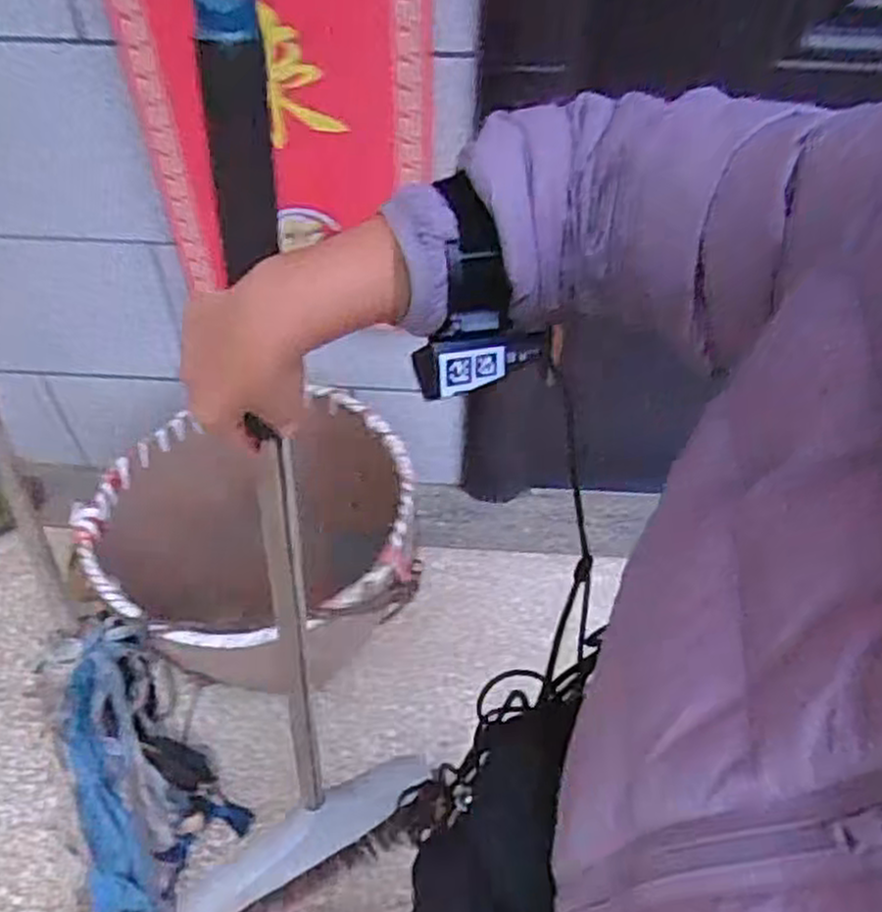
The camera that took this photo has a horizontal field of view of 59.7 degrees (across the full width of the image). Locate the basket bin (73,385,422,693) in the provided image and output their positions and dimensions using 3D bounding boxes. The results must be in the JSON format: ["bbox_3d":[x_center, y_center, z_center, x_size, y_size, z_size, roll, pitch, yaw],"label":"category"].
[{"bbox_3d":[-0.303,0.184,1.292,0.492,0.350,0.438,-6,50,-6],"label":"basket bin"}]

